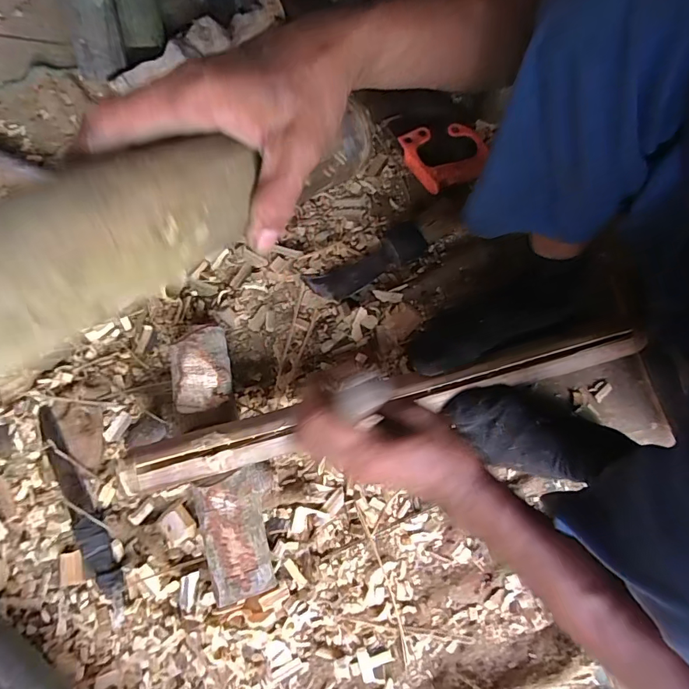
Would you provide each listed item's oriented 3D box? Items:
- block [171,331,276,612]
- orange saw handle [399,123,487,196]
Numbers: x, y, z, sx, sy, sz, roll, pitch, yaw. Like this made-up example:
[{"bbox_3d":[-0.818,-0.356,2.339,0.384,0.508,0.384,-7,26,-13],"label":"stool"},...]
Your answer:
[{"bbox_3d":[-0.150,0.136,0.565,0.090,0.061,0.326,-15,75,-2],"label":"block"},{"bbox_3d":[0.158,-0.292,0.692,0.127,0.036,0.103,-23,76,-5],"label":"orange saw handle"}]

